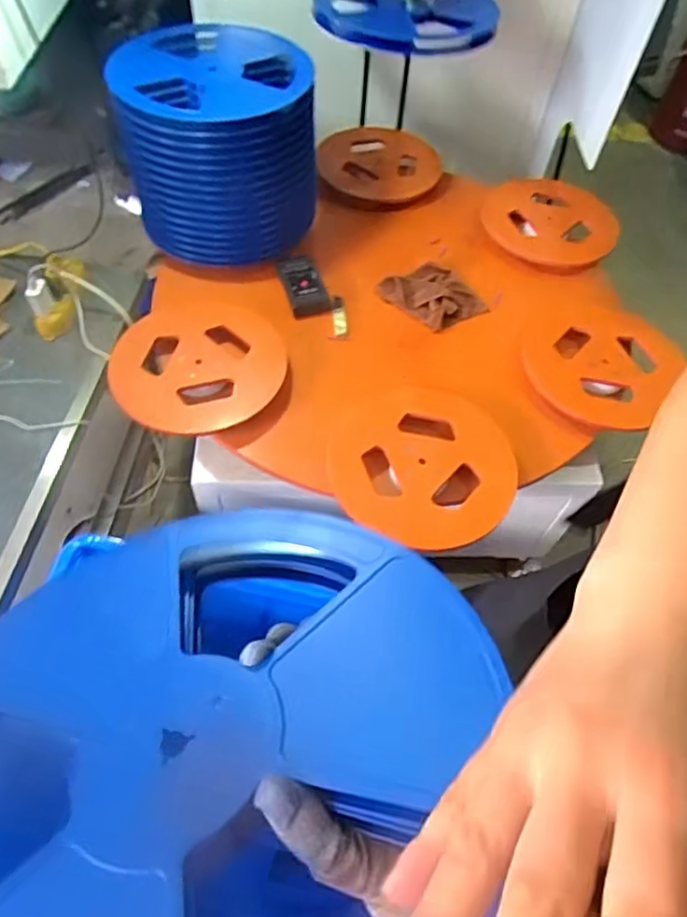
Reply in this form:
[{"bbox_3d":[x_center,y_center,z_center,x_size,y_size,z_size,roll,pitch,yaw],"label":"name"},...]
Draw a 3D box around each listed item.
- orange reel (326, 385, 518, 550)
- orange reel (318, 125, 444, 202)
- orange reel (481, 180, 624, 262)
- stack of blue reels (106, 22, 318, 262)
[{"bbox_3d":[0.121,0.004,0.886,0.277,0.030,0.272,2,56,-3],"label":"orange reel"},{"bbox_3d":[0.083,-0.650,1.317,0.271,0.038,0.250,2,56,-3],"label":"orange reel"},{"bbox_3d":[0.422,-0.486,1.220,0.267,0.039,0.242,13,56,5],"label":"orange reel"},{"bbox_3d":[-0.212,-0.553,1.089,0.303,0.288,0.291,10,56,3],"label":"stack of blue reels"}]

